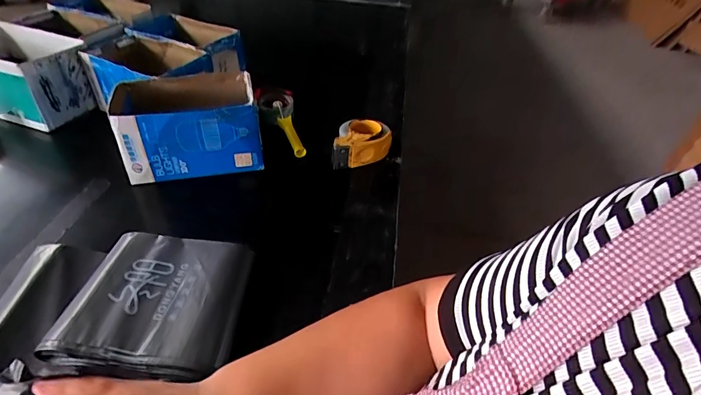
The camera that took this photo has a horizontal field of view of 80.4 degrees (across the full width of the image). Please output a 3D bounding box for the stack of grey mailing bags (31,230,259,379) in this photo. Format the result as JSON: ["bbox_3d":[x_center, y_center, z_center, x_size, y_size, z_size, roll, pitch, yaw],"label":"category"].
[{"bbox_3d":[-0.277,0.148,0.609,0.237,0.050,0.230,6,40,1],"label":"stack of grey mailing bags"}]

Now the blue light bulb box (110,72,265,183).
[{"bbox_3d":[-0.340,-0.150,0.882,0.271,0.156,0.175,-8,41,-15],"label":"blue light bulb box"}]

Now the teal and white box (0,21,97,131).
[{"bbox_3d":[-0.811,-0.305,1.011,0.343,0.149,0.191,17,41,14],"label":"teal and white box"}]

